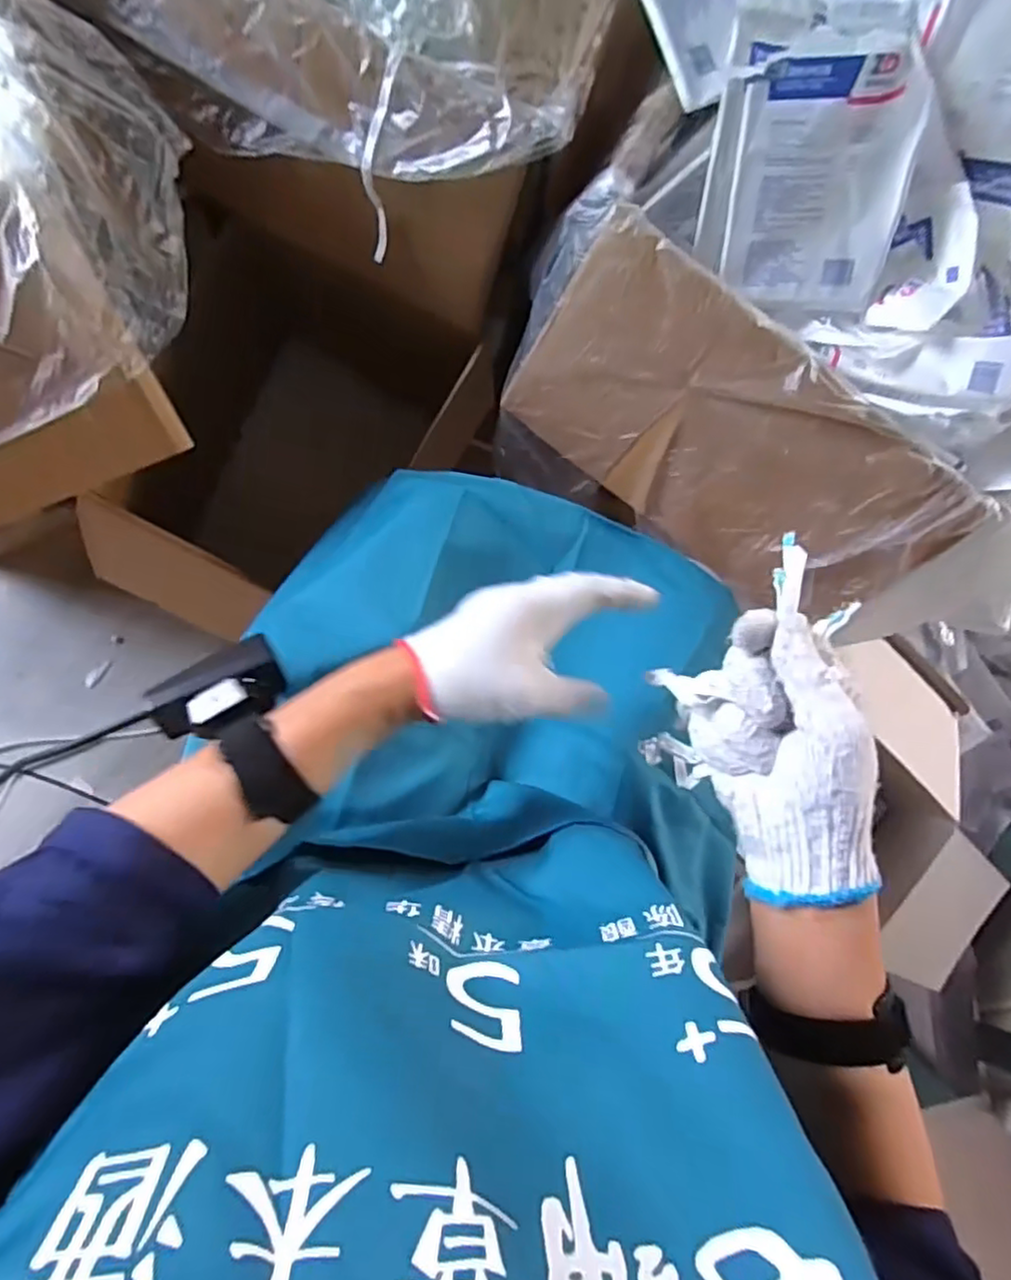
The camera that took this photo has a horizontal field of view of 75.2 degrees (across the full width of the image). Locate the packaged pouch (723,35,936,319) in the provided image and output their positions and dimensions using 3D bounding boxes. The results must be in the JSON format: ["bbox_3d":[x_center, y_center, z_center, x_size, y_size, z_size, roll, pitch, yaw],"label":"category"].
[{"bbox_3d":[0.238,-0.342,0.502,0.128,0.014,0.162,4,127,5],"label":"packaged pouch"}]

